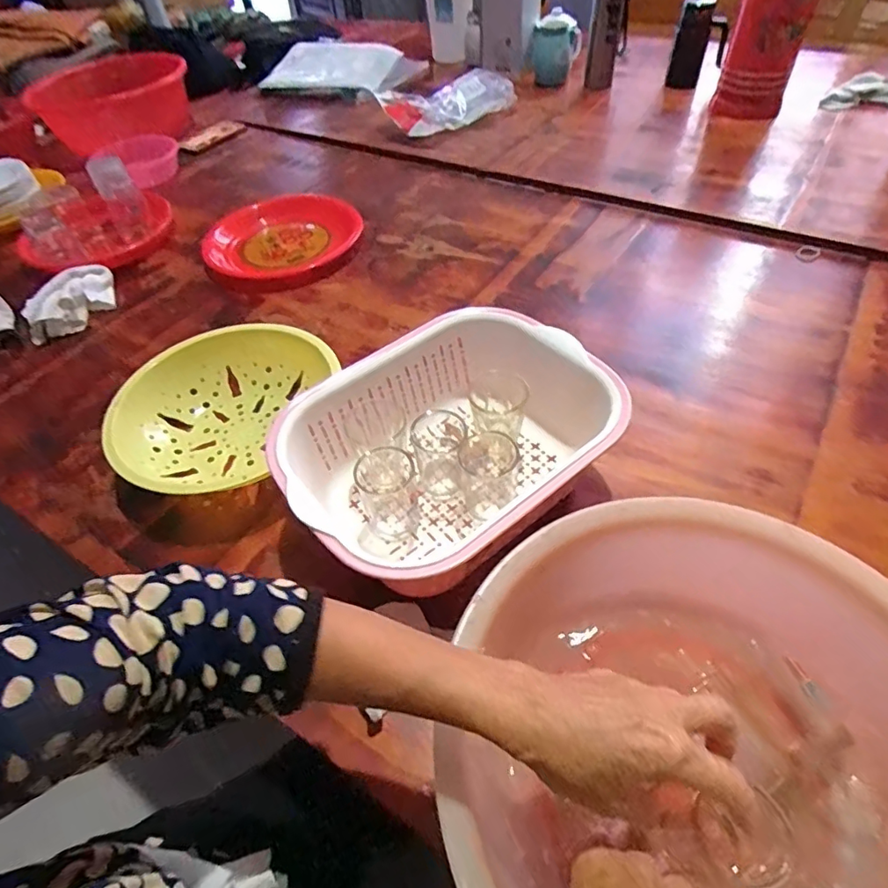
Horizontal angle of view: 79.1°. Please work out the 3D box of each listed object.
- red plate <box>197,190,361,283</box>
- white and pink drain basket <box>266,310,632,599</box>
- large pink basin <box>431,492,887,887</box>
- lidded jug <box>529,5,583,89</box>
[{"bbox_3d":[-0.270,-0.381,0.935,0.251,0.043,0.258,-3,50,3],"label":"red plate"},{"bbox_3d":[0.014,0.006,0.529,0.318,0.117,0.236,-34,55,-21],"label":"white and pink drain basket"},{"bbox_3d":[0.165,0.204,0.346,0.315,0.101,0.312,-3,50,3],"label":"large pink basin"},{"bbox_3d":[0.273,-0.956,1.307,0.107,0.137,0.091,23,56,23],"label":"lidded jug"}]

